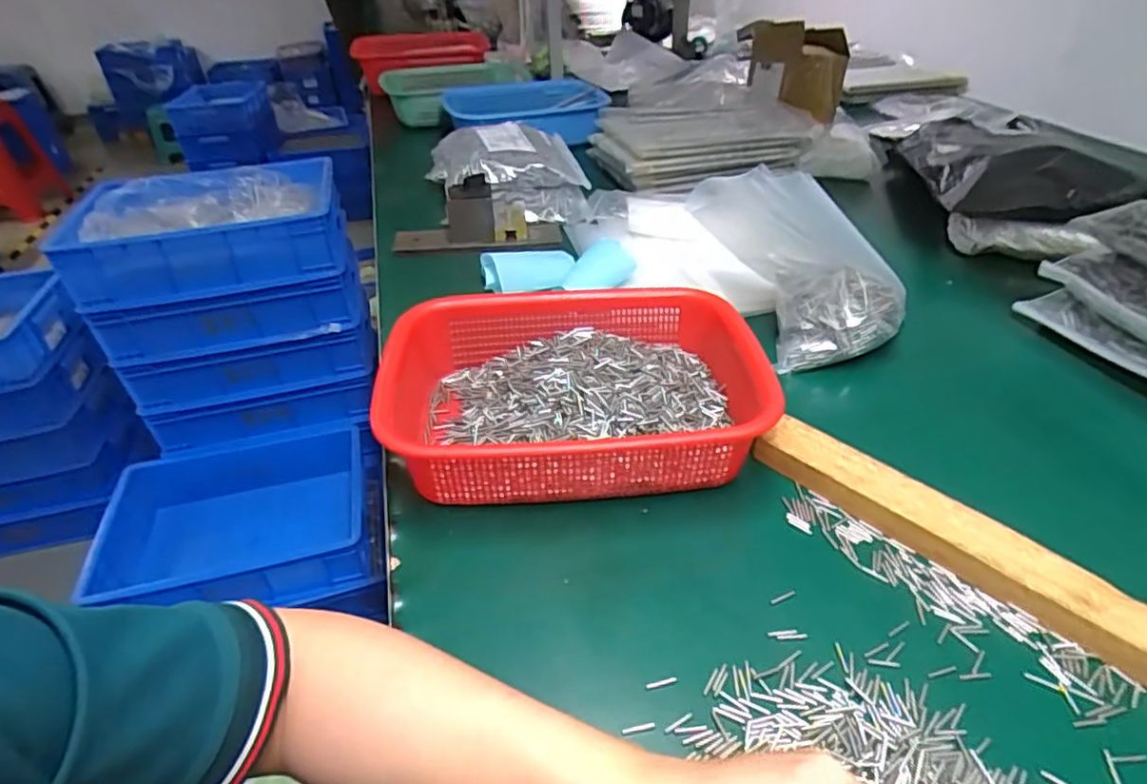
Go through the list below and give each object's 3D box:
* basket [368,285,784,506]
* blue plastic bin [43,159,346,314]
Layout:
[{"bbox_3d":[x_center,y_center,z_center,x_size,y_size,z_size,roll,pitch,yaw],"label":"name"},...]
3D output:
[{"bbox_3d":[0.005,-0.003,0.516,0.281,0.079,0.208,-6,38,-2],"label":"basket"},{"bbox_3d":[-0.635,-0.289,1.124,0.420,0.120,0.281,-15,39,-13],"label":"blue plastic bin"}]

